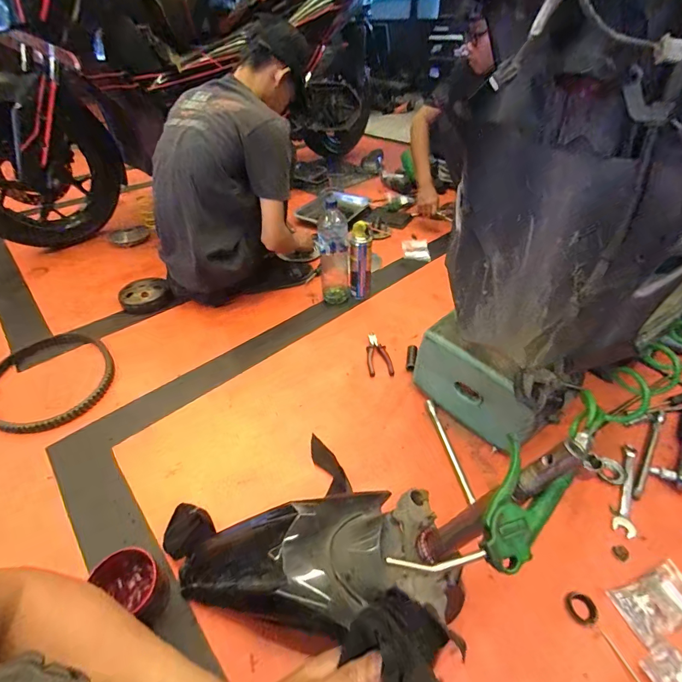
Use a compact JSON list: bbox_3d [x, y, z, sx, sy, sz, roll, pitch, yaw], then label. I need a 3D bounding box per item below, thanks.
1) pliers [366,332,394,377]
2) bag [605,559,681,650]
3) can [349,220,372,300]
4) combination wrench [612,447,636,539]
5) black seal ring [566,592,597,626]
[{"bbox_3d":[0.099,0.034,0.950,0.062,0.017,0.140,-3,42,-3],"label":"pliers"},{"bbox_3d":[0.486,0.391,0.543,0.145,0.015,0.068,-13,43,-14],"label":"bag"},{"bbox_3d":[0.061,-0.243,1.109,0.066,0.230,0.069,-3,42,-3],"label":"can"},{"bbox_3d":[0.544,0.273,0.682,0.036,0.011,0.205,23,47,24],"label":"combination wrench"},{"bbox_3d":[0.365,0.403,0.543,0.039,0.008,0.039,0,42,0],"label":"black seal ring"}]

